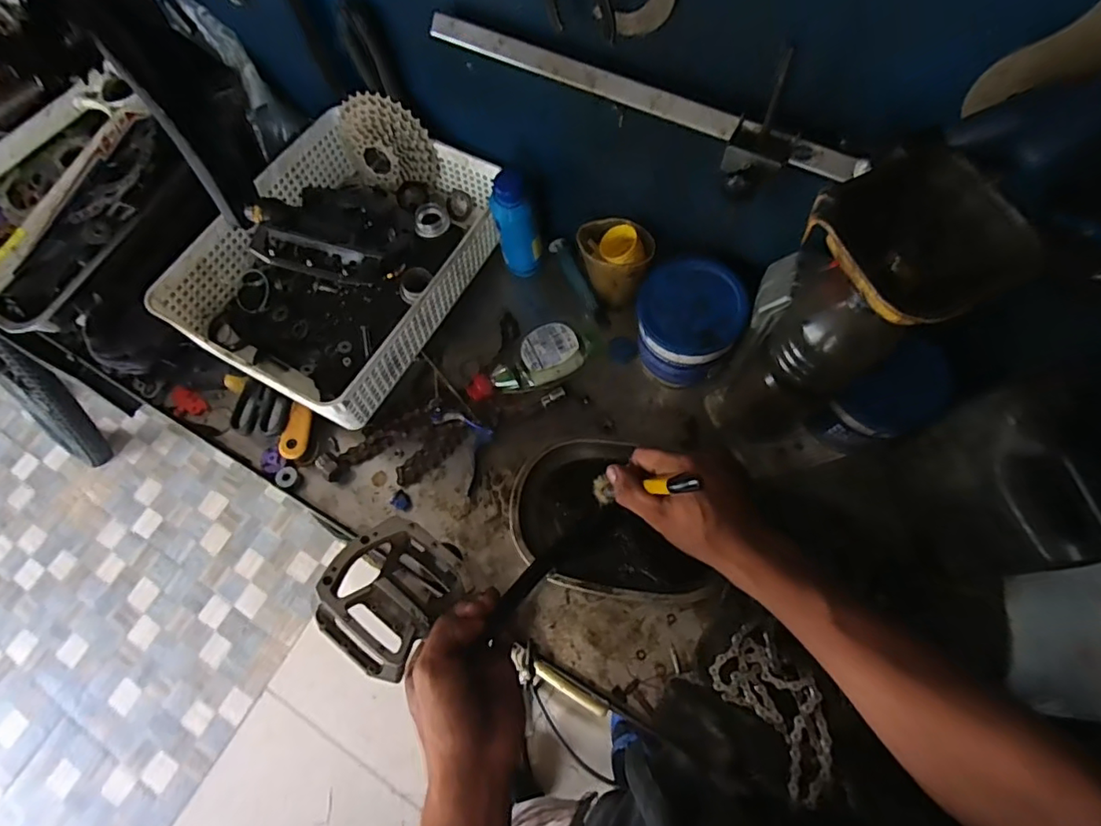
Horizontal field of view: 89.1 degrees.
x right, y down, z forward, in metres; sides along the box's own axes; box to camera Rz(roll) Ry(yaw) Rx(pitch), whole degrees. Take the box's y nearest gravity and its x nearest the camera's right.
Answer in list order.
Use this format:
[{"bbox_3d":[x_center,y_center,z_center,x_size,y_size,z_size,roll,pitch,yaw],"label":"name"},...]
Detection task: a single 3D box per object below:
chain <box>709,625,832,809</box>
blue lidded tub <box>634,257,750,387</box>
[{"bbox_3d":[0.200,0.258,0.494,0.071,0.023,0.129,-33,69,-7],"label":"chain"},{"bbox_3d":[0.142,-0.086,0.589,0.104,0.112,0.098,-2,68,5],"label":"blue lidded tub"}]

